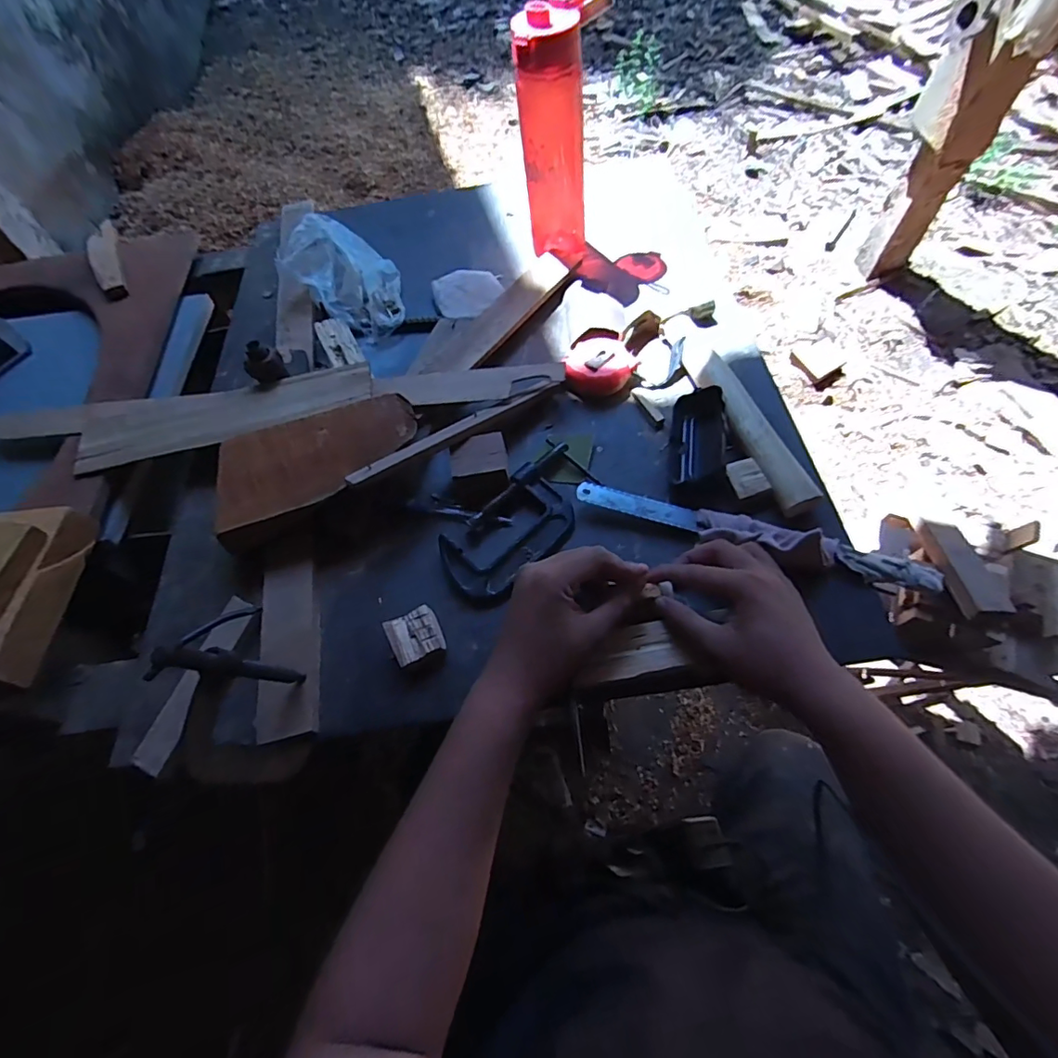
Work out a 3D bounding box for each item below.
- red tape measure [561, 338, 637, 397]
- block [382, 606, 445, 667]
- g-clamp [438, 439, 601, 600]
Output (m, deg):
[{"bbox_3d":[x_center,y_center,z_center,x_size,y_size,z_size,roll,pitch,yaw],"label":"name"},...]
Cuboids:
[{"bbox_3d":[0.077,-0.176,0.571,0.071,0.032,0.072,-1,61,2],"label":"red tape measure"},{"bbox_3d":[-0.095,0.092,0.443,0.042,0.026,0.040,-27,64,-11],"label":"block"},{"bbox_3d":[-0.006,-0.007,0.492,0.170,0.020,0.077,-41,67,-18],"label":"g-clamp"}]

